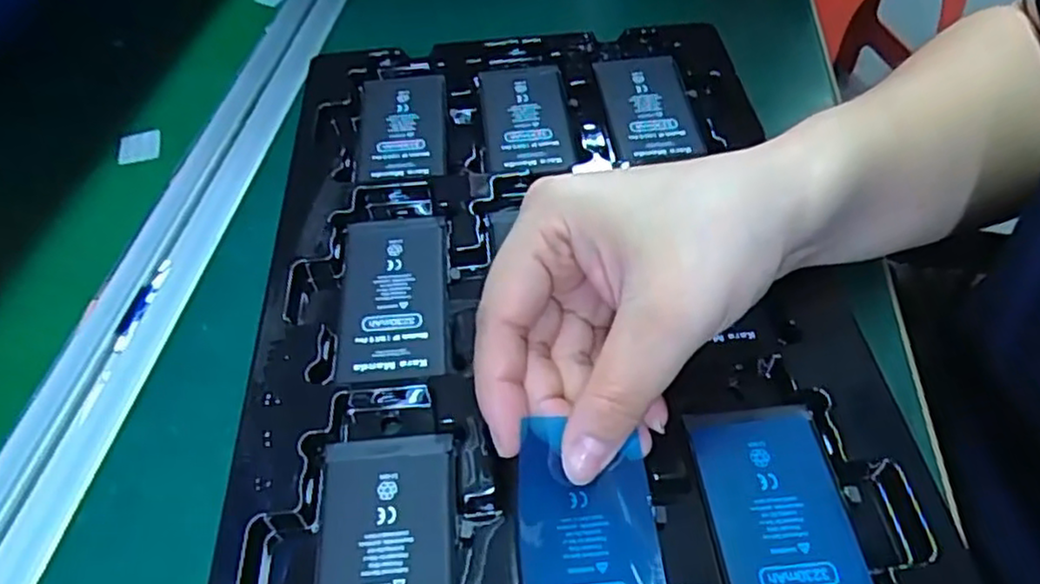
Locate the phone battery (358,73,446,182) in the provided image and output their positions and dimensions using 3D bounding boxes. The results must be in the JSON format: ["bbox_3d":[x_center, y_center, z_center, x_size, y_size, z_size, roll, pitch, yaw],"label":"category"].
[{"bbox_3d":[-0.061,-0.087,0.351,0.045,0.004,0.087,-6,52,-1],"label":"phone battery"}]

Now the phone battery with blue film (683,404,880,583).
[{"bbox_3d":[0.084,0.075,0.219,0.044,0.004,0.083,-6,52,-1],"label":"phone battery with blue film"}]

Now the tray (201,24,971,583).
[{"bbox_3d":[0.009,-0.008,0.287,0.227,0.018,0.328,-5,52,-1],"label":"tray"}]

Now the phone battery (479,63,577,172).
[{"bbox_3d":[0.003,-0.090,0.353,0.043,0.005,0.081,-6,52,-1],"label":"phone battery"}]

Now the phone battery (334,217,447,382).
[{"bbox_3d":[-0.053,0.000,0.284,0.042,0.004,0.083,-6,52,-1],"label":"phone battery"}]

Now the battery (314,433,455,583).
[{"bbox_3d":[-0.043,0.084,0.215,0.043,0.004,0.085,-6,52,-1],"label":"battery"}]

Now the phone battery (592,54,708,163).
[{"bbox_3d":[0.065,-0.096,0.353,0.042,0.005,0.079,-7,52,-2],"label":"phone battery"}]

